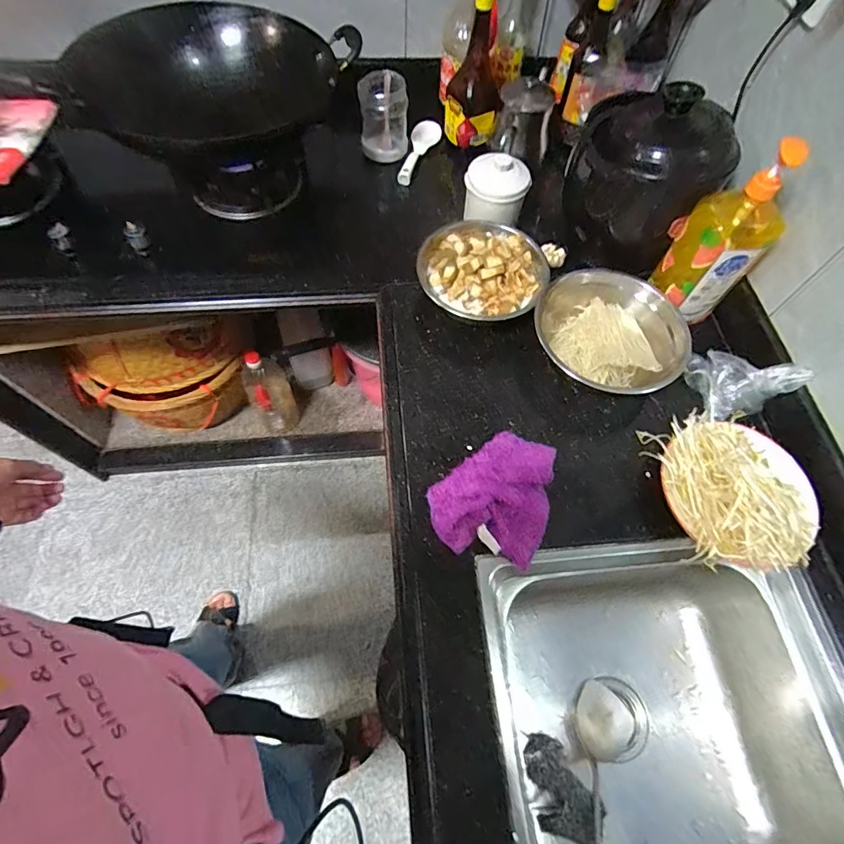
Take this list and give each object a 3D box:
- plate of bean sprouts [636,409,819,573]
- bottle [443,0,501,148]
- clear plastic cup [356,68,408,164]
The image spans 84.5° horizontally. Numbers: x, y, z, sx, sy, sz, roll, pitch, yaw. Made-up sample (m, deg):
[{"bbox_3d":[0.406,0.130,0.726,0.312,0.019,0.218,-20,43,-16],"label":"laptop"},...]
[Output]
[{"bbox_3d":[0.420,0.090,0.628,0.178,0.086,0.214,-3,64,-4],"label":"plate of bean sprouts"},{"bbox_3d":[0.102,-0.680,0.899,0.105,0.236,0.100,4,63,0],"label":"bottle"},{"bbox_3d":[-0.080,-0.631,0.956,0.102,0.134,0.114,-5,64,-5],"label":"clear plastic cup"}]

